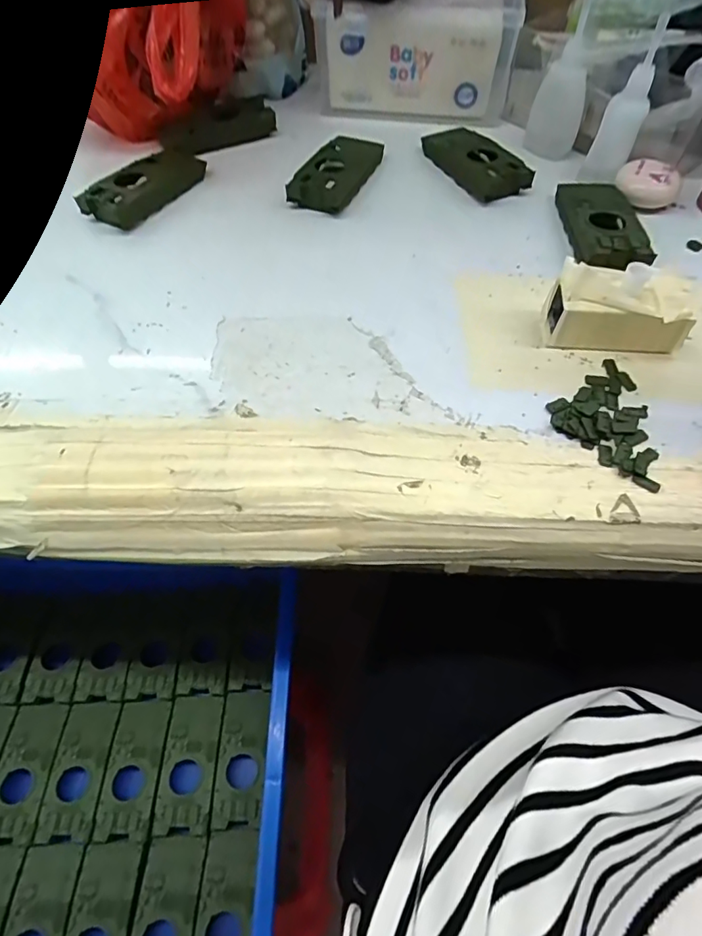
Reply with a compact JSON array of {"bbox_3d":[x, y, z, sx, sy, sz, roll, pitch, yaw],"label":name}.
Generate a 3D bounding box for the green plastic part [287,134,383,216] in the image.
[{"bbox_3d":[-0.011,-0.247,0.423,0.045,0.020,0.095,21,60,13],"label":"green plastic part"}]

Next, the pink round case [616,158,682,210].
[{"bbox_3d":[0.236,-0.227,0.407,0.047,0.022,0.039,28,62,17],"label":"pink round case"}]

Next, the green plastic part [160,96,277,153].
[{"bbox_3d":[-0.120,-0.308,0.460,0.104,0.029,0.018,-26,61,-15],"label":"green plastic part"}]

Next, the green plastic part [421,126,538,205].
[{"bbox_3d":[0.103,-0.263,0.433,0.042,0.021,0.107,-25,61,-14],"label":"green plastic part"}]

